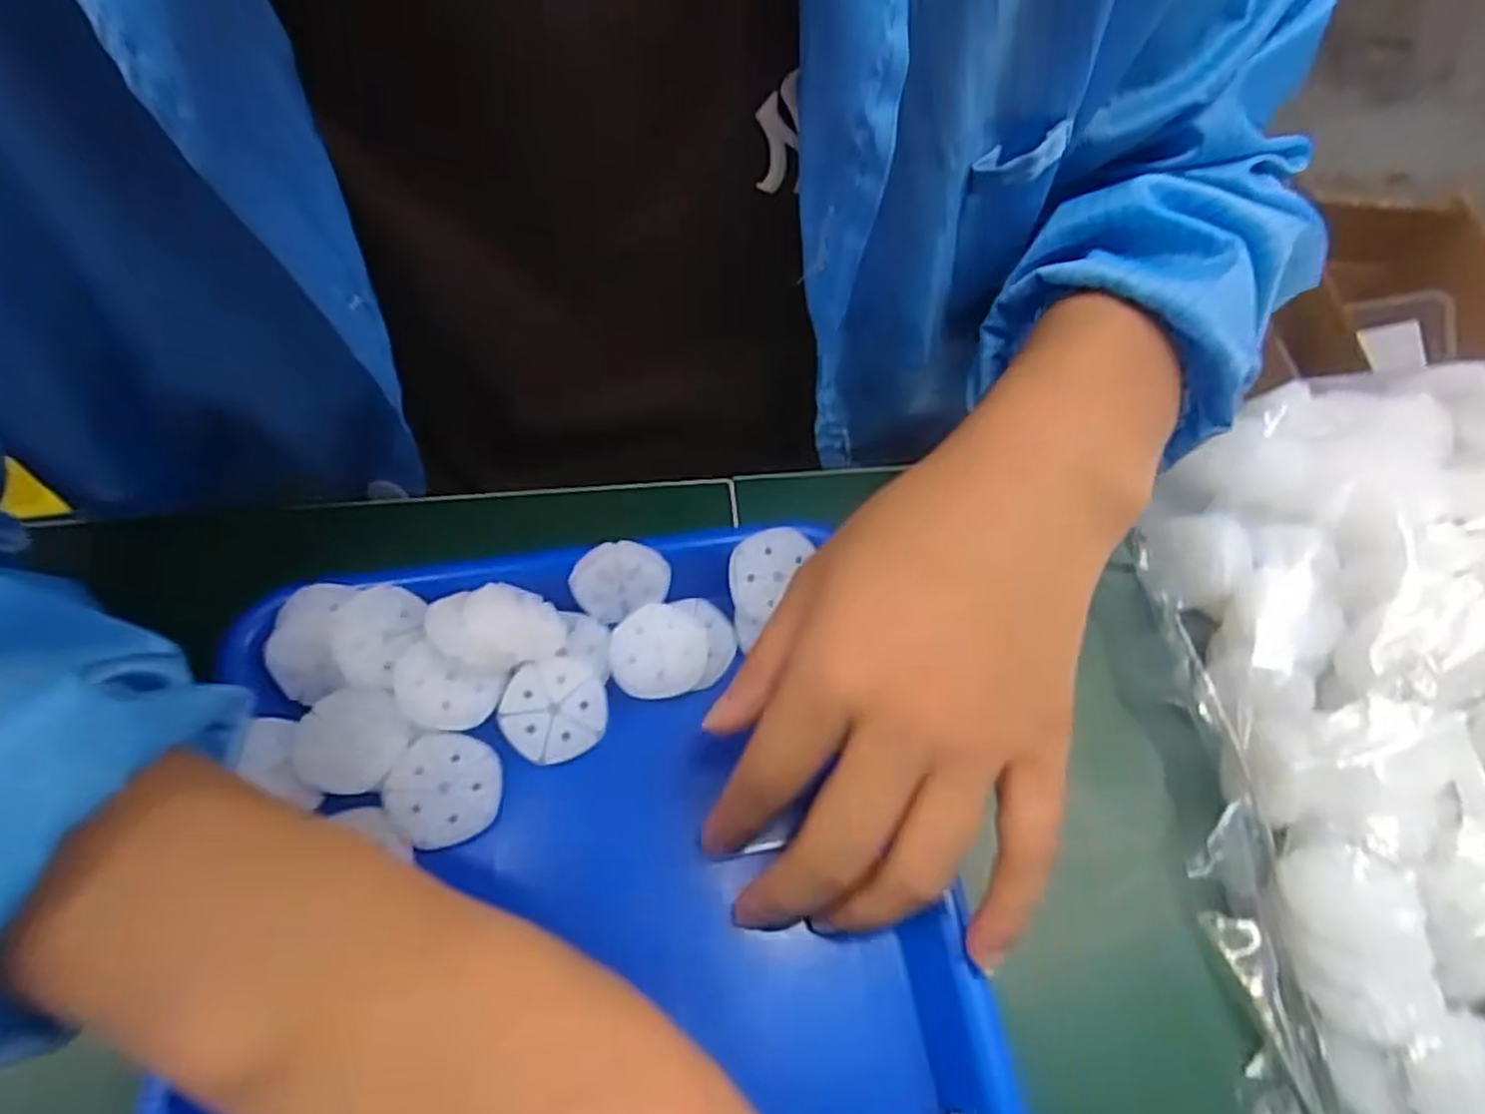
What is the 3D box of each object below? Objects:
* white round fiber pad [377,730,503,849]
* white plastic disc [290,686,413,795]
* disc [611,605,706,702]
[{"bbox_3d":[-0.107,0.084,0.281,0.039,0.004,0.037,5,72,-15],"label":"white round fiber pad"},{"bbox_3d":[-0.141,0.065,0.280,0.037,0.007,0.036,1,71,-3],"label":"white plastic disc"},{"bbox_3d":[-0.033,0.036,0.306,0.036,0.005,0.039,1,61,-1],"label":"disc"}]

